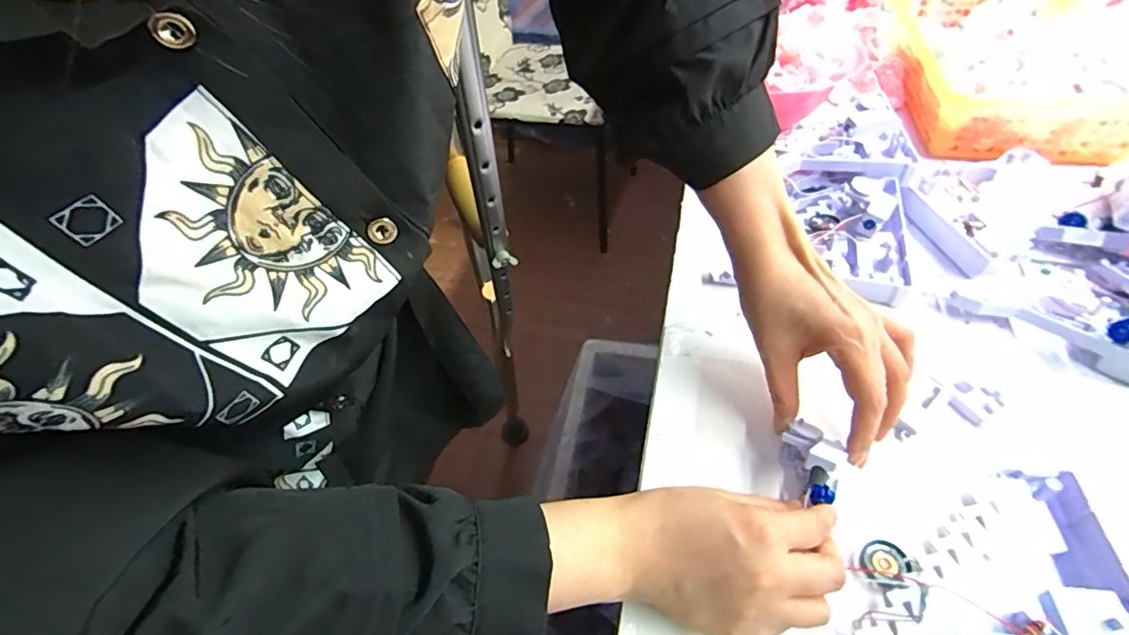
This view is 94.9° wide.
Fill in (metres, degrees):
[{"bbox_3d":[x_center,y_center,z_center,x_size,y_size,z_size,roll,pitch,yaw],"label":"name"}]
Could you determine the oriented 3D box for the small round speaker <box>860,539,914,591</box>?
[{"bbox_3d":[0.190,0.146,0.306,0.025,0.009,0.025,-3,49,3],"label":"small round speaker"}]

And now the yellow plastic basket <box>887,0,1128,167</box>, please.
[{"bbox_3d":[0.540,-0.316,0.633,0.237,0.065,0.362,7,50,12],"label":"yellow plastic basket"}]

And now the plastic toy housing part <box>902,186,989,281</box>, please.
[{"bbox_3d":[0.345,-0.077,0.480,0.012,0.028,0.104,-10,49,-2],"label":"plastic toy housing part"}]

